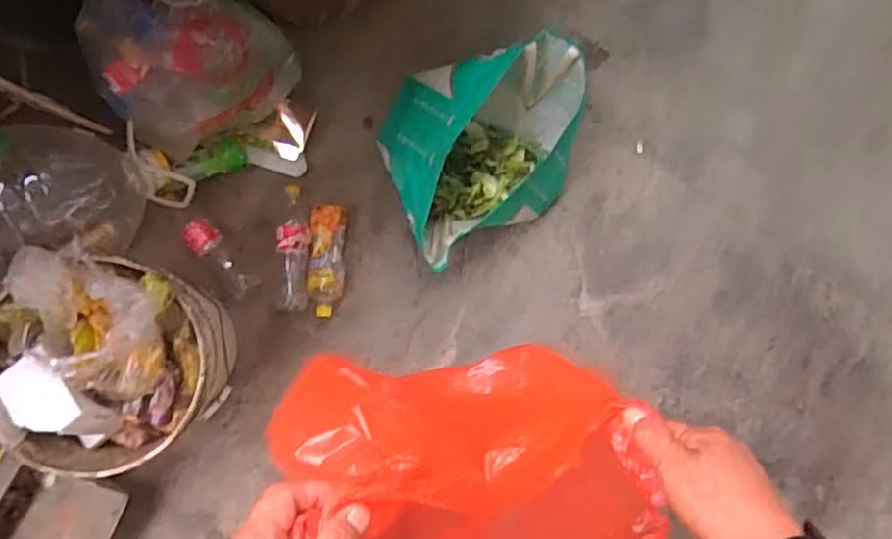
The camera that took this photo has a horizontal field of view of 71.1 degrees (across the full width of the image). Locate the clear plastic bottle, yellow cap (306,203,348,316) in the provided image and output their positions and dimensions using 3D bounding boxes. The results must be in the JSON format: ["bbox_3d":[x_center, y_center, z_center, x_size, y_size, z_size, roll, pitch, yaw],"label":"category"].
[{"bbox_3d":[-0.231,-0.016,1.210,0.067,0.054,0.209,3,86,-8],"label":"clear plastic bottle, yellow cap"}]

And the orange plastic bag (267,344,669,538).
[{"bbox_3d":[0.012,0.164,0.539,0.302,0.272,0.171,-1,84,-8],"label":"orange plastic bag"}]

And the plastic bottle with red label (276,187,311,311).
[{"bbox_3d":[-0.293,-0.042,1.205,0.064,0.054,0.242,2,84,-8],"label":"plastic bottle with red label"}]

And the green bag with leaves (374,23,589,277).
[{"bbox_3d":[0.070,-0.223,1.164,0.336,0.293,0.333,-17,87,-9],"label":"green bag with leaves"}]

